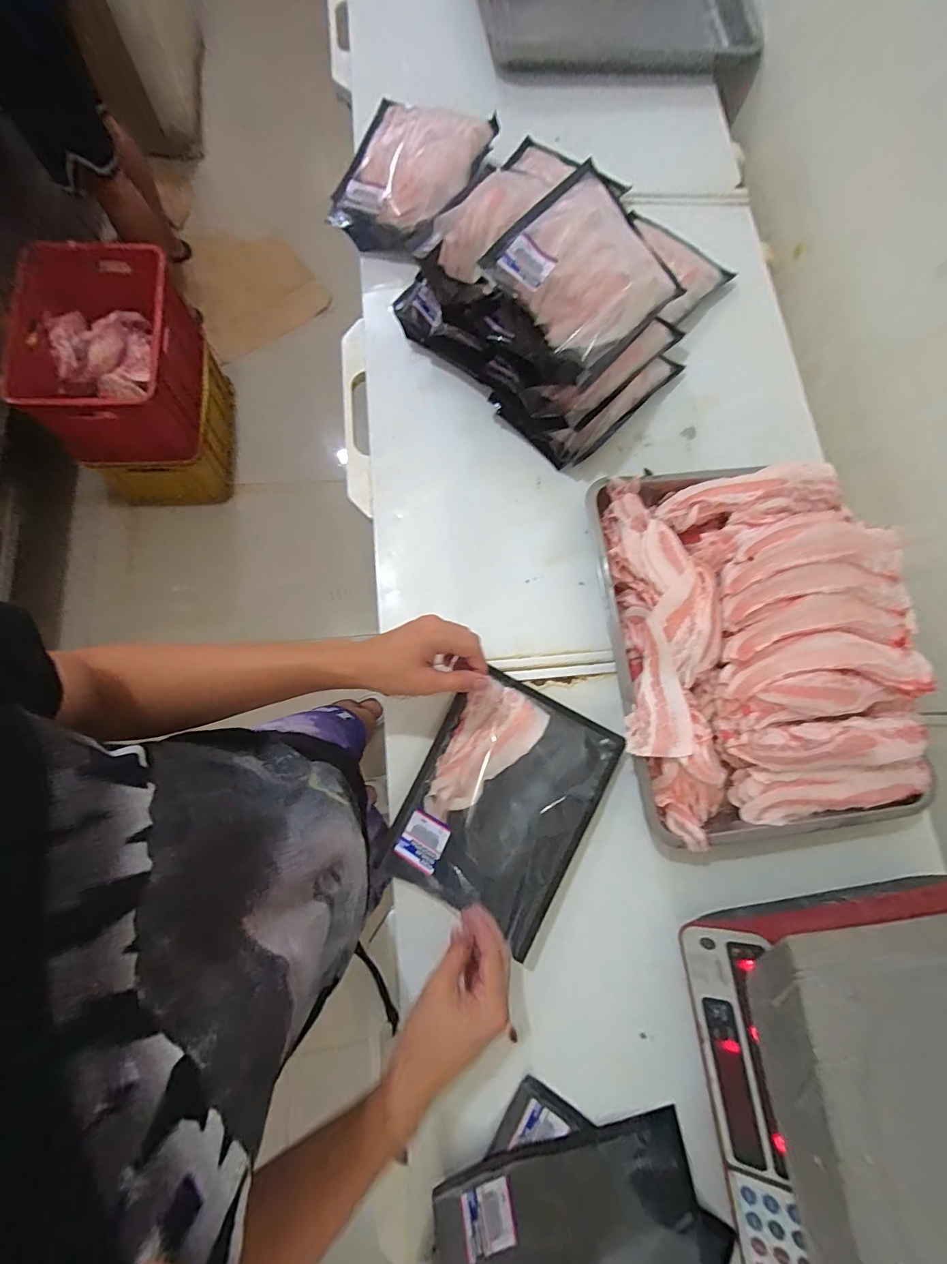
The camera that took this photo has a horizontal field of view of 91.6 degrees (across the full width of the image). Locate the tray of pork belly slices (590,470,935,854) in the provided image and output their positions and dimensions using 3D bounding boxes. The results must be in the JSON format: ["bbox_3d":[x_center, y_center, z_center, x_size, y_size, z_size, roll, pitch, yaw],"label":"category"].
[{"bbox_3d":[0.329,0.003,0.536,0.328,0.091,0.437,-5,76,-2],"label":"tray of pork belly slices"}]

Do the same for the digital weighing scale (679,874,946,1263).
[{"bbox_3d":[0.404,0.438,0.418,0.339,0.118,0.340,-7,77,-3],"label":"digital weighing scale"}]

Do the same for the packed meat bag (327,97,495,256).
[{"bbox_3d":[-0.088,-0.686,0.697,0.193,0.087,0.229,17,76,1],"label":"packed meat bag"}]

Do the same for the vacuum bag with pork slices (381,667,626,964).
[{"bbox_3d":[0.033,0.180,0.506,0.191,0.043,0.239,28,77,6],"label":"vacuum bag with pork slices"}]

